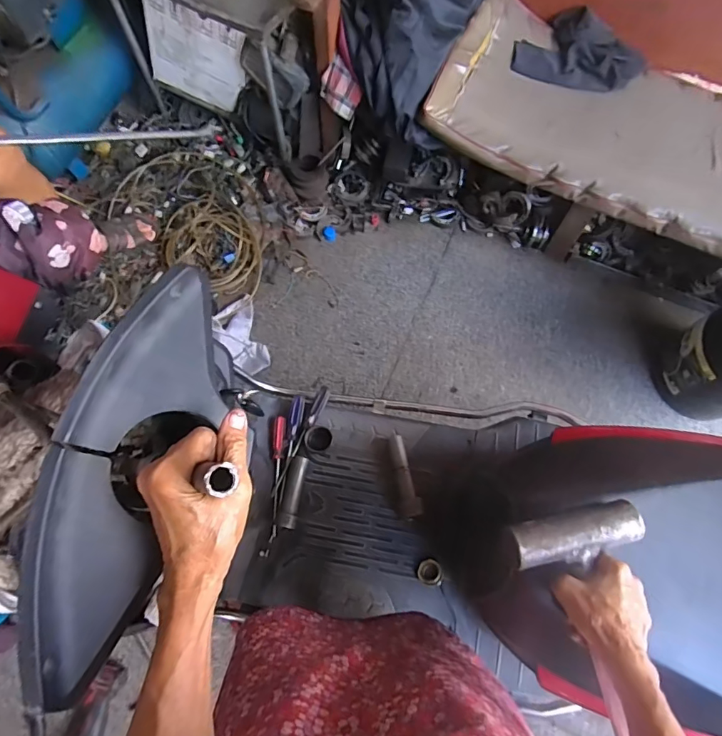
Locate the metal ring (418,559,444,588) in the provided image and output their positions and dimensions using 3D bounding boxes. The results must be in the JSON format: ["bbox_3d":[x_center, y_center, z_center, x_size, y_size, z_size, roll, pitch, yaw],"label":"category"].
[{"bbox_3d":[0.123,0.360,0.819,0.045,0.011,0.043,1,73,-2],"label":"metal ring"}]

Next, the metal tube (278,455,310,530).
[{"bbox_3d":[-0.127,0.233,0.879,0.035,0.032,0.130,11,73,1],"label":"metal tube"}]

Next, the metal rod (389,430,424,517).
[{"bbox_3d":[0.080,0.193,0.855,0.038,0.040,0.156,-6,73,-4],"label":"metal rod"}]

